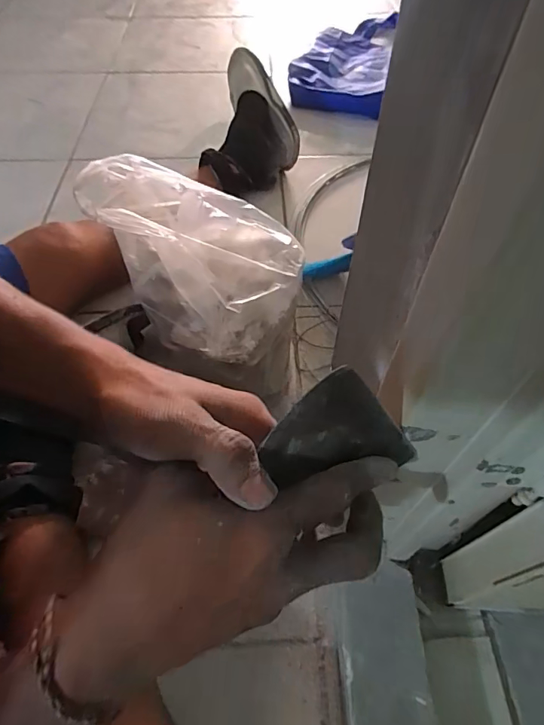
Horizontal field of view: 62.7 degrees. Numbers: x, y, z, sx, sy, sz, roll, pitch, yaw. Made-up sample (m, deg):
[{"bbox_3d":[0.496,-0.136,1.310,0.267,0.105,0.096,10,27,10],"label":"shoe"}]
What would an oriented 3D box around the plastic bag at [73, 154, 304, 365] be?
[{"bbox_3d":[-0.075,-0.136,0.499,0.196,0.091,0.268,-31,61,-20],"label":"plastic bag"}]

